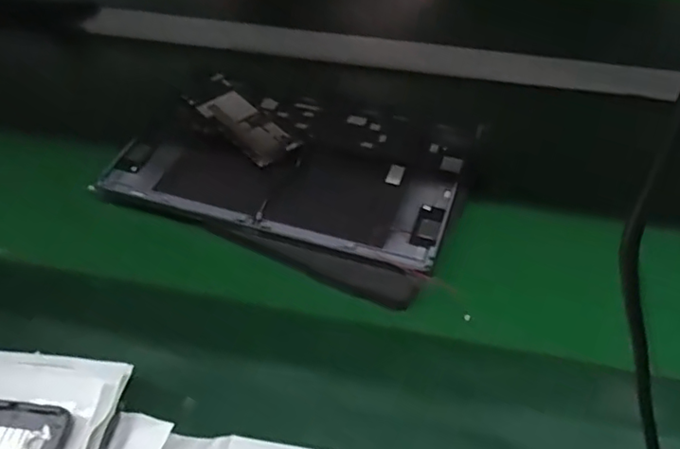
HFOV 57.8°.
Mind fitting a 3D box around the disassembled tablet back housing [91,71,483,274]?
[{"bbox_3d":[-0.031,-0.060,0.481,0.252,0.009,0.180,15,52,15],"label":"disassembled tablet back housing"}]

